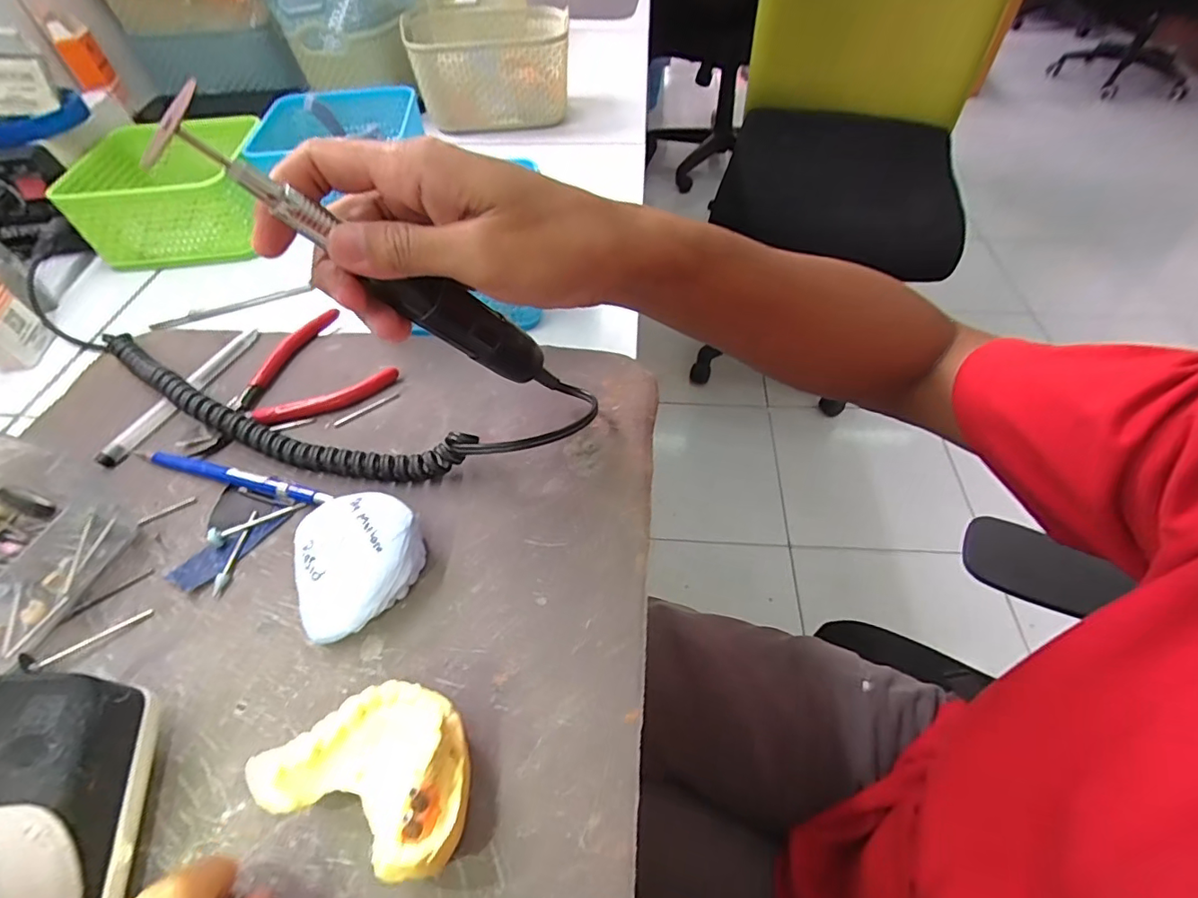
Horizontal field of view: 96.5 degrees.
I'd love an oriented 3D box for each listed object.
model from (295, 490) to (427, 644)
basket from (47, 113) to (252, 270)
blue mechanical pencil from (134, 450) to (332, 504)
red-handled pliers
[{"bbox_3d":[-0.113,0.054,0.256,0.055,0.030,0.063,-18,54,-12],"label":"model"},{"bbox_3d":[-0.347,-0.222,0.455,0.123,0.065,0.130,-5,52,-2],"label":"basket"},{"bbox_3d":[-0.208,0.015,0.301,0.129,0.007,0.011,13,54,12],"label":"blue mechanical pencil"},{"bbox_3d":[-0.196,-0.035,0.332,0.064,0.023,0.118,36,61,26],"label":"red-handled pliers"}]

